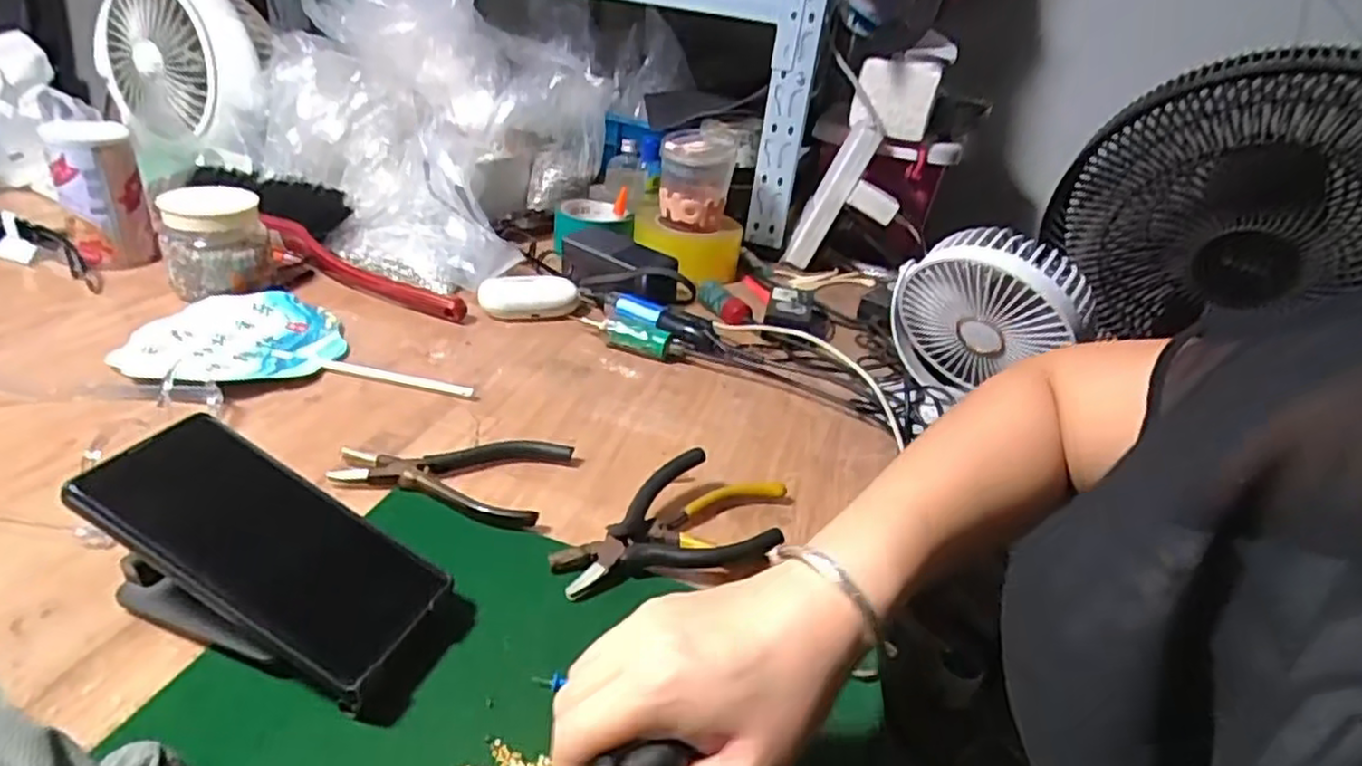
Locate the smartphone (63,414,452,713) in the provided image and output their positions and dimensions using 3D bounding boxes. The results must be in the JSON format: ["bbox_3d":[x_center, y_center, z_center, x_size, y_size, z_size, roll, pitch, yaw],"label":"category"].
[{"bbox_3d":[-0.199,0.078,0.347,0.161,0.015,0.075,35,33,2],"label":"smartphone"}]

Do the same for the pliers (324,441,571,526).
[{"bbox_3d":[-0.149,0.056,0.469,0.133,0.014,0.079,11,29,6],"label":"pliers"}]

